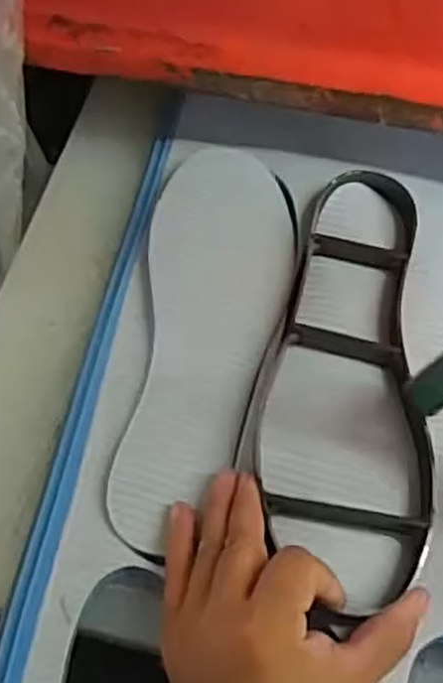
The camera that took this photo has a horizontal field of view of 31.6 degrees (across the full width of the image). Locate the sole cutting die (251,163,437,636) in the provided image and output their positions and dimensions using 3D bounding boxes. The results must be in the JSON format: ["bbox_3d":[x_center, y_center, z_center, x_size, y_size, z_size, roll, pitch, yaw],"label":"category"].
[{"bbox_3d":[0.070,0.017,0.444,0.092,0.029,0.274,7,63,0],"label":"sole cutting die"}]

